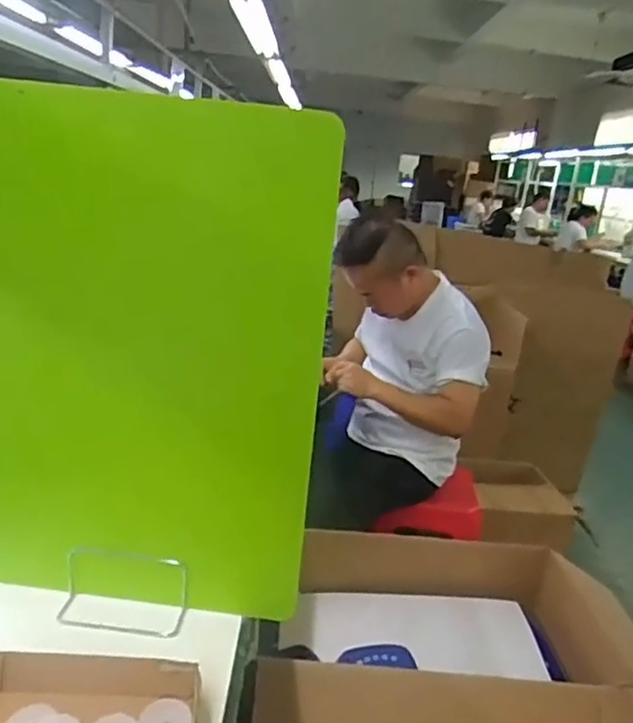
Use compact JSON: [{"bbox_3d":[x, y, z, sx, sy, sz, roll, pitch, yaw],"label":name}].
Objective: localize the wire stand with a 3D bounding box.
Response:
[{"bbox_3d":[-0.235,0.280,0.772,0.152,0.084,0.050,7,17,1],"label":"wire stand"}]

